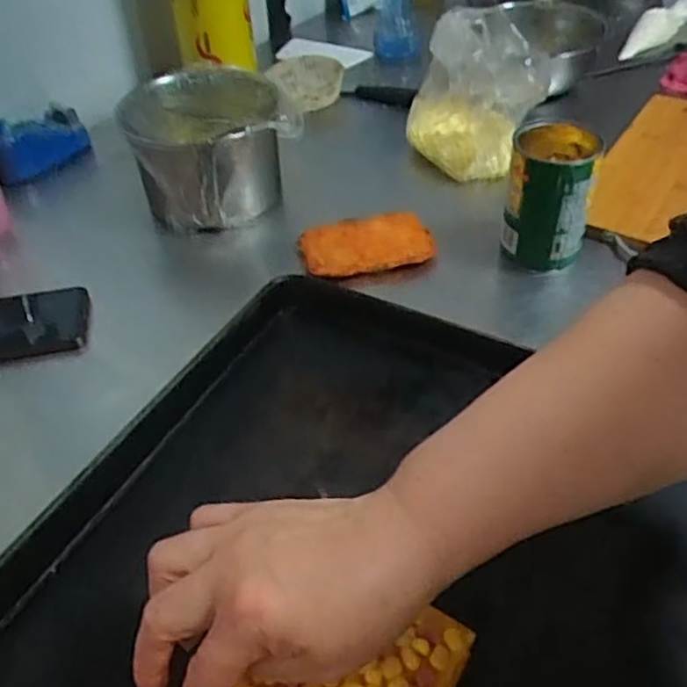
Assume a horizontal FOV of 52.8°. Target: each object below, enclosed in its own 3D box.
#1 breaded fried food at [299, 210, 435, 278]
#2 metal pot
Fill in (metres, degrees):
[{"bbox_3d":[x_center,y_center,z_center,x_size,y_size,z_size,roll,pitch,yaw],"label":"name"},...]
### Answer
[{"bbox_3d":[0.021,-0.095,0.643,0.117,0.019,0.061,-10,46,-8],"label":"breaded fried food"},{"bbox_3d":[-0.138,-0.203,0.708,0.147,0.100,0.158,-1,45,1],"label":"metal pot"}]

